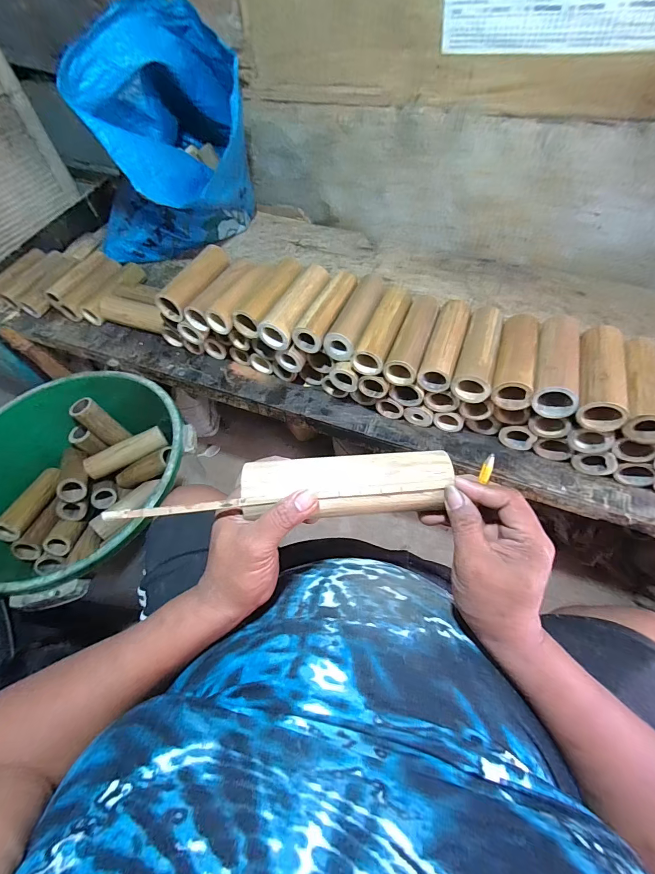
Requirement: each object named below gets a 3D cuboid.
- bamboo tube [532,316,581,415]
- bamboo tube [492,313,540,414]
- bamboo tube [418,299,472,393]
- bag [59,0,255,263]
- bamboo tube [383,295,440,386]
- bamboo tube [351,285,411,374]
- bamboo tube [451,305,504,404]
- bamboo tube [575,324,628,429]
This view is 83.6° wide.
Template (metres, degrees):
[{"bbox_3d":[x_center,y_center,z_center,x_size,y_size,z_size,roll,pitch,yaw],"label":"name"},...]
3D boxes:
[{"bbox_3d":[0.348,-0.118,0.563,0.062,0.053,0.186,16,58,14],"label":"bamboo tube"},{"bbox_3d":[0.294,-0.125,0.573,0.058,0.049,0.177,16,58,14],"label":"bamboo tube"},{"bbox_3d":[0.197,-0.155,0.610,0.051,0.047,0.179,16,58,14],"label":"bamboo tube"},{"bbox_3d":[-0.379,-0.649,0.843,0.407,0.419,0.381,-22,57,-12],"label":"bag"},{"bbox_3d":[0.146,-0.170,0.620,0.053,0.046,0.186,17,58,15],"label":"bamboo tube"},{"bbox_3d":[0.098,-0.187,0.626,0.058,0.046,0.184,18,58,15],"label":"bamboo tube"},{"bbox_3d":[0.244,-0.139,0.593,0.057,0.047,0.184,16,58,14],"label":"bamboo tube"},{"bbox_3d":[0.401,-0.096,0.545,0.063,0.053,0.179,16,58,14],"label":"bamboo tube"}]

